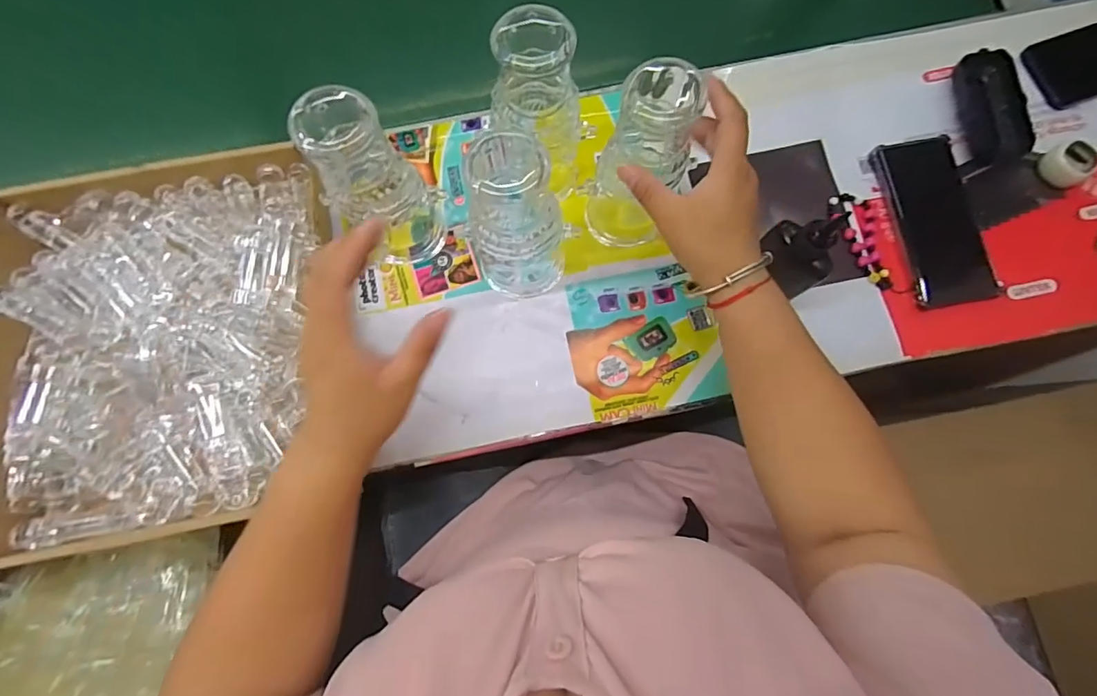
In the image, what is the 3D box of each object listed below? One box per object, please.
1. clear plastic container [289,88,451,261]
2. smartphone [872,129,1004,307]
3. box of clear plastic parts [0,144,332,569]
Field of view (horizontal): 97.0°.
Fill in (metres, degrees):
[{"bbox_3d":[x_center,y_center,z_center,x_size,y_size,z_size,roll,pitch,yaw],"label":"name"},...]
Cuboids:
[{"bbox_3d":[-0.135,-0.123,0.393,0.065,0.174,0.071,44,82,8],"label":"clear plastic container"},{"bbox_3d":[0.370,-0.122,0.461,0.077,0.009,0.162,-9,79,-2],"label":"smartphone"},{"bbox_3d":[-0.326,-0.008,0.406,0.278,0.045,0.318,-9,79,-2],"label":"box of clear plastic parts"}]

